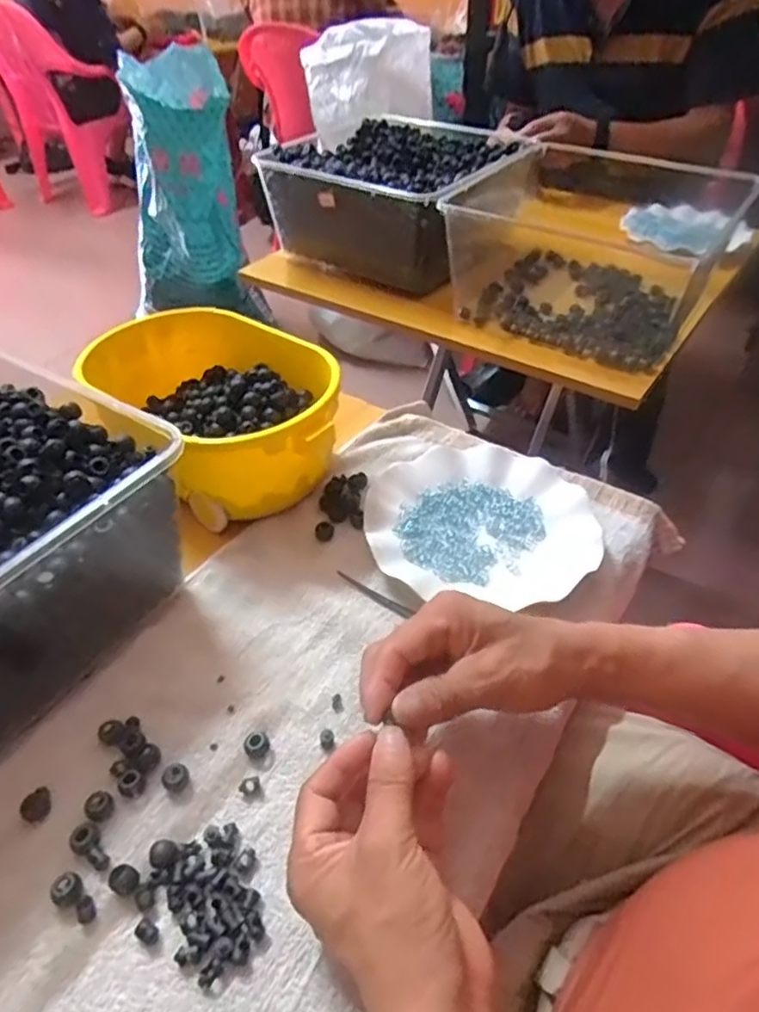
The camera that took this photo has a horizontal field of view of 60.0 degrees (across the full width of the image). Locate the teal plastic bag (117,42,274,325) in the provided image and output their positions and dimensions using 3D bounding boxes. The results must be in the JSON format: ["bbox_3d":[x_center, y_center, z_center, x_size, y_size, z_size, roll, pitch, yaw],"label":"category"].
[{"bbox_3d":[-0.492,-0.731,1.613,0.313,0.561,0.333,-14,44,-14],"label":"teal plastic bag"}]

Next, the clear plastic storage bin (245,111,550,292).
[{"bbox_3d":[0.037,-0.447,0.956,0.294,0.138,0.307,26,49,27],"label":"clear plastic storage bin"}]

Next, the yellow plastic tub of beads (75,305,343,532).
[{"bbox_3d":[-0.141,-0.085,0.596,0.242,0.106,0.157,32,53,32],"label":"yellow plastic tub of beads"}]

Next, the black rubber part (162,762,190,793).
[{"bbox_3d":[-0.124,0.162,0.397,0.015,0.009,0.017,-26,47,-23],"label":"black rubber part"}]

